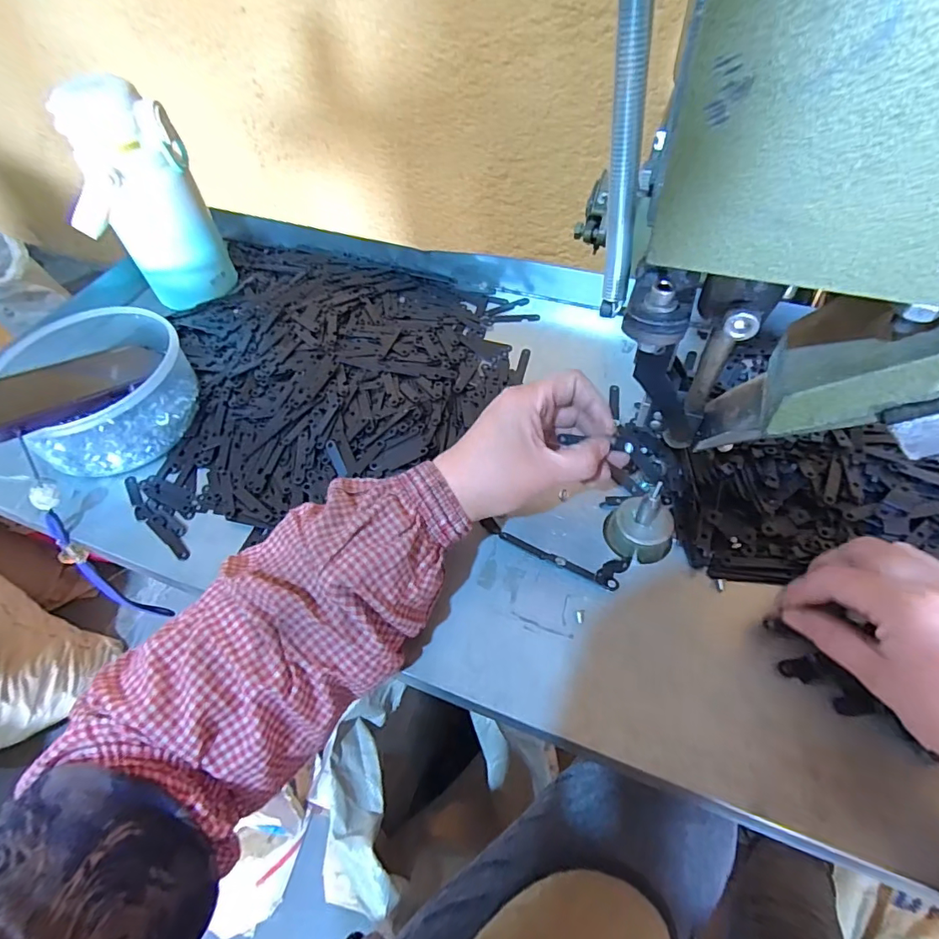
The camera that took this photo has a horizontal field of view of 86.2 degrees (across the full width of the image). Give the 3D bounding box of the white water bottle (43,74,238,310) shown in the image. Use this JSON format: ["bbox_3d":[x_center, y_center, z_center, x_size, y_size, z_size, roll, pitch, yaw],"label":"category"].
[{"bbox_3d":[-0.316,-0.257,0.490,0.082,0.179,0.085,12,57,12],"label":"white water bottle"}]

